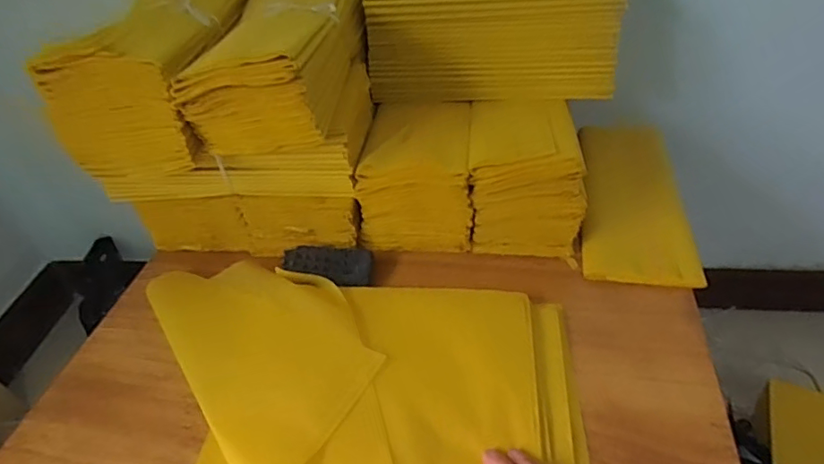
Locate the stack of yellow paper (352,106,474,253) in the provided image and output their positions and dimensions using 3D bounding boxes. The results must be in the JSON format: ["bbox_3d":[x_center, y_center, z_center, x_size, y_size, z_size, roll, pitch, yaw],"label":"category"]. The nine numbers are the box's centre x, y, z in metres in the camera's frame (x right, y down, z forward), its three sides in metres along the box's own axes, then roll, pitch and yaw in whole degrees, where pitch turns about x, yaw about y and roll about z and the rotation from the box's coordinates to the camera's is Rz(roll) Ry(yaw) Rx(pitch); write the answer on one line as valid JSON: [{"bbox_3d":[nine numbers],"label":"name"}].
[{"bbox_3d":[0.010,-0.081,0.672,0.132,0.115,0.173,1,42,7],"label":"stack of yellow paper"}]

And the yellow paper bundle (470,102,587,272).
[{"bbox_3d":[0.139,-0.082,0.653,0.132,0.132,0.178,1,42,7],"label":"yellow paper bundle"}]

